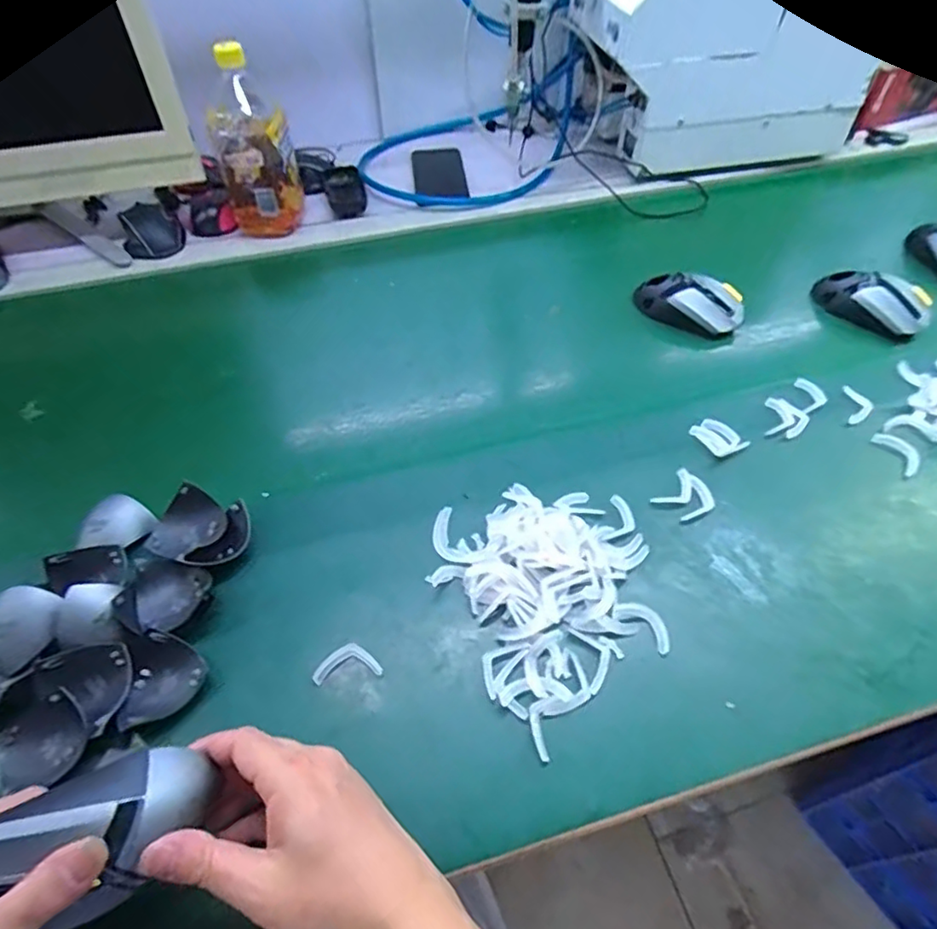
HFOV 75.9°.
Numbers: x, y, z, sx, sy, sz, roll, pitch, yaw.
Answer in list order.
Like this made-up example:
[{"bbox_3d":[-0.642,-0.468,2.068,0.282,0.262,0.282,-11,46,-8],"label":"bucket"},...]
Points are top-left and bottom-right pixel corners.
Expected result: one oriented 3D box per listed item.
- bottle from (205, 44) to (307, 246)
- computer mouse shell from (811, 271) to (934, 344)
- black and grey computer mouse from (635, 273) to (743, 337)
[{"bbox_3d":[-0.256,-0.377,0.723,0.090,0.185,0.098,-16,52,-12],"label":"bottle"},{"bbox_3d":[0.442,-0.180,0.654,0.113,0.032,0.063,27,56,20],"label":"computer mouse shell"},{"bbox_3d":[0.247,-0.183,0.668,0.117,0.046,0.054,28,56,21],"label":"black and grey computer mouse"}]

